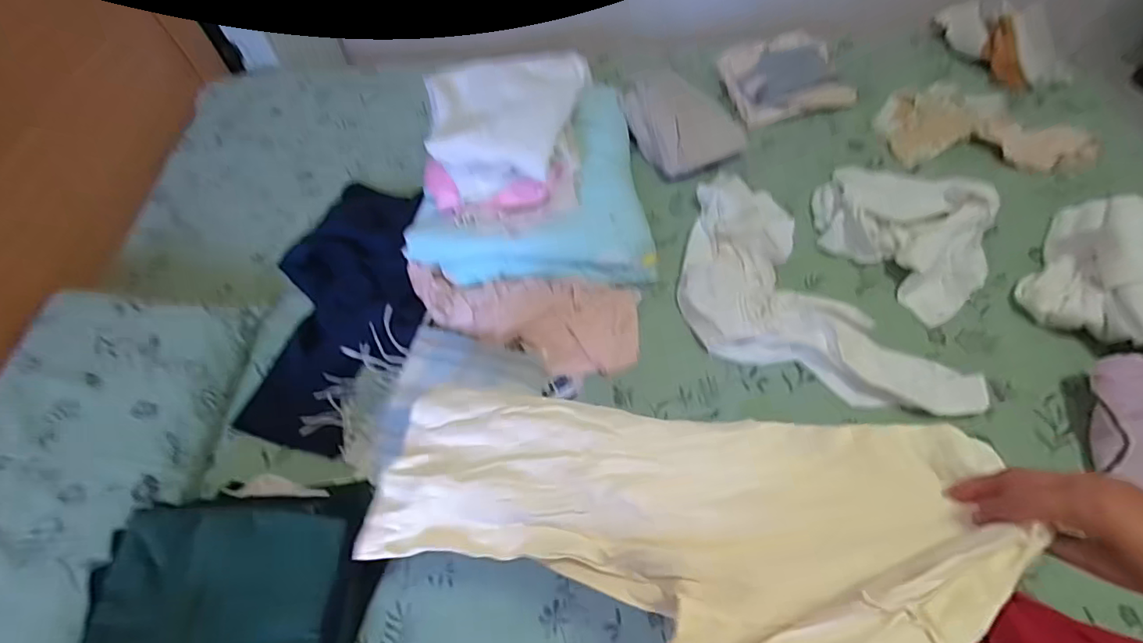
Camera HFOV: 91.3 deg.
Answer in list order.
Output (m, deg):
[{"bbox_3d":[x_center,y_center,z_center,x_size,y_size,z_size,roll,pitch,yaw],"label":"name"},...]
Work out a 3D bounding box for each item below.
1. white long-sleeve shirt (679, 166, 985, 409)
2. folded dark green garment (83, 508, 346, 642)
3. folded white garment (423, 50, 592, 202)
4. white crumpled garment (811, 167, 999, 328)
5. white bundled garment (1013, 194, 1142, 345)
[{"bbox_3d":[0.353,-0.045,0.958,0.294,0.056,0.588,-27,60,-12],"label":"white long-sleeve shirt"},{"bbox_3d":[-0.421,0.349,0.649,0.244,0.062,0.262,9,69,-2],"label":"folded dark green garment"},{"bbox_3d":[-0.111,-0.365,1.012,0.294,0.100,0.277,-5,58,1],"label":"folded white garment"},{"bbox_3d":[0.580,-0.173,0.980,0.203,0.110,0.319,-37,63,-17],"label":"white crumpled garment"},{"bbox_3d":[0.878,-0.082,0.871,0.242,0.157,0.261,-34,62,-16],"label":"white bundled garment"}]

